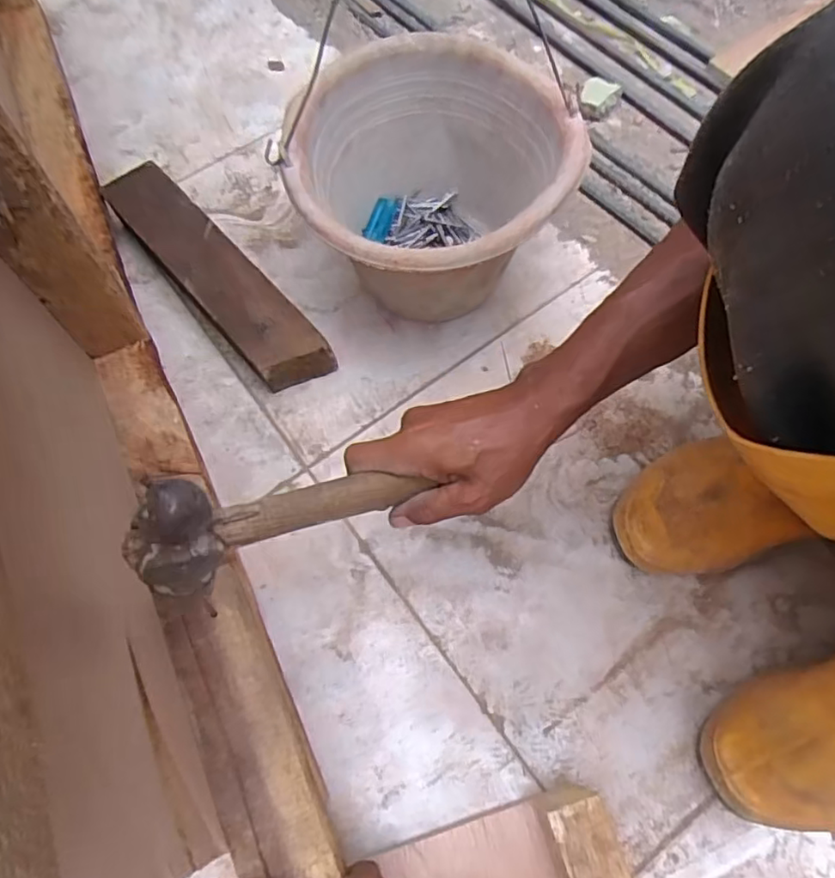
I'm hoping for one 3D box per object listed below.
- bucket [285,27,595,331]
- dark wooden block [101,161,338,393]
[{"bbox_3d":[0.013,-0.218,0.571,0.237,0.167,0.253,-1,66,2],"label":"bucket"},{"bbox_3d":[-0.207,-0.166,0.611,0.068,0.056,0.317,-39,70,-14],"label":"dark wooden block"}]

